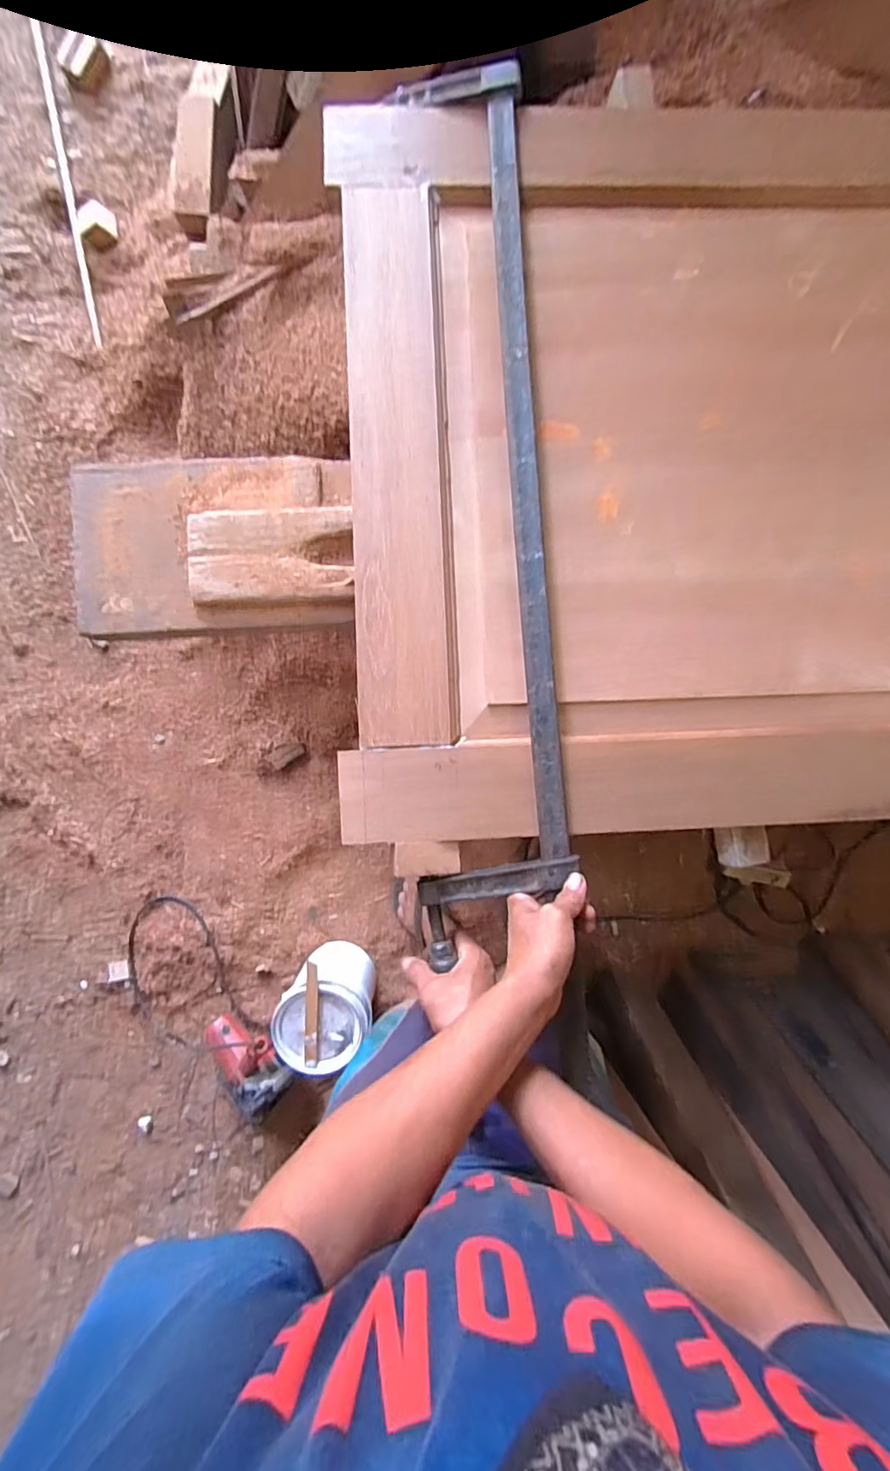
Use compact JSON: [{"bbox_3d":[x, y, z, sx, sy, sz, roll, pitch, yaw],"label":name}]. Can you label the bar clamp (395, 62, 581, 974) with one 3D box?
[{"bbox_3d":[0.045,-0.250,0.586,0.149,0.035,0.953,-1,87,-3],"label":"bar clamp"}]

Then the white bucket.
[{"bbox_3d":[-0.251,0.569,1.172,0.170,0.220,0.209,32,88,-3],"label":"white bucket"}]

